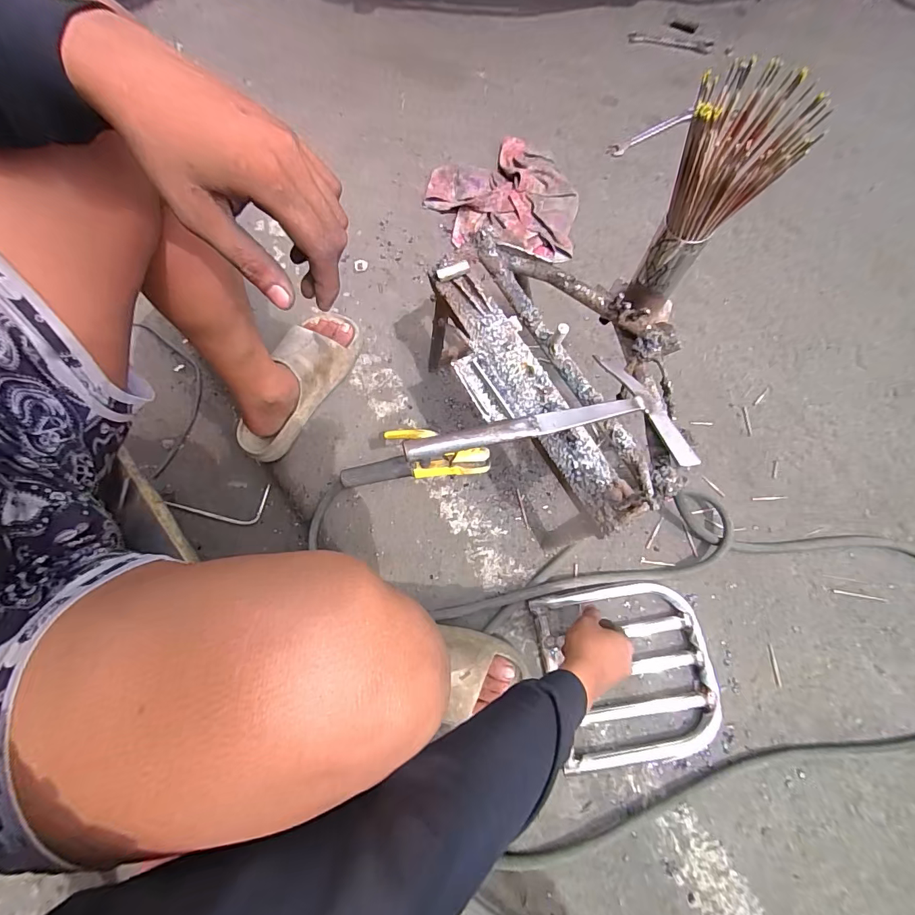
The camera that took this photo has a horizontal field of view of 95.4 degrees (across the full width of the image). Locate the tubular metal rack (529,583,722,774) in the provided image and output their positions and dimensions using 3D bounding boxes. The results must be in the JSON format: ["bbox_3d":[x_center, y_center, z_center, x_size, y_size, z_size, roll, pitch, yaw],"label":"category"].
[{"bbox_3d":[0.256,0.322,0.621,0.246,0.020,0.248,-9,76,-1],"label":"tubular metal rack"}]

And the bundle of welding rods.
[{"bbox_3d":[0.229,-0.232,0.423,0.080,0.238,0.082,25,79,5],"label":"bundle of welding rods"}]

